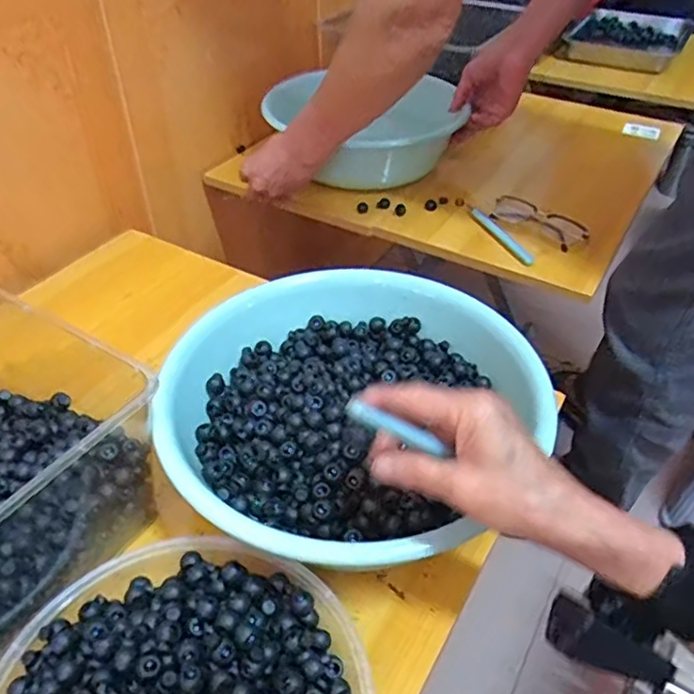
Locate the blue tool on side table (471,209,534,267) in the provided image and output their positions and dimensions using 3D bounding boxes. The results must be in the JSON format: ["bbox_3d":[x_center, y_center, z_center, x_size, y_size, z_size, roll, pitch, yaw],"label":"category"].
[{"bbox_3d":[0.201,-0.144,0.818,0.018,0.012,0.134,-15,45,-17],"label":"blue tool on side table"}]

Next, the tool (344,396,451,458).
[{"bbox_3d":[0.028,0.046,0.348,0.062,0.007,0.010,27,40,-15],"label":"tool"}]

